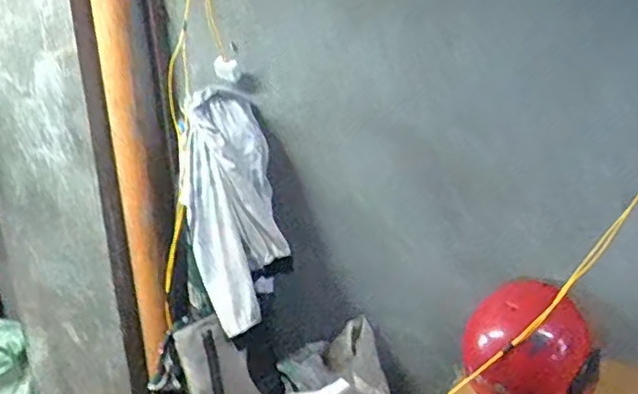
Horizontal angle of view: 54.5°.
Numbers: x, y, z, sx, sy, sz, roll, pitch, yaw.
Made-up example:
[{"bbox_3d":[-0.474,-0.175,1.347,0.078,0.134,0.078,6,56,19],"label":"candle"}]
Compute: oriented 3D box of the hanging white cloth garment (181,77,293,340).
[{"bbox_3d":[-0.198,0.020,1.480,0.207,0.497,0.224,-14,17,-34],"label":"hanging white cloth garment"}]

